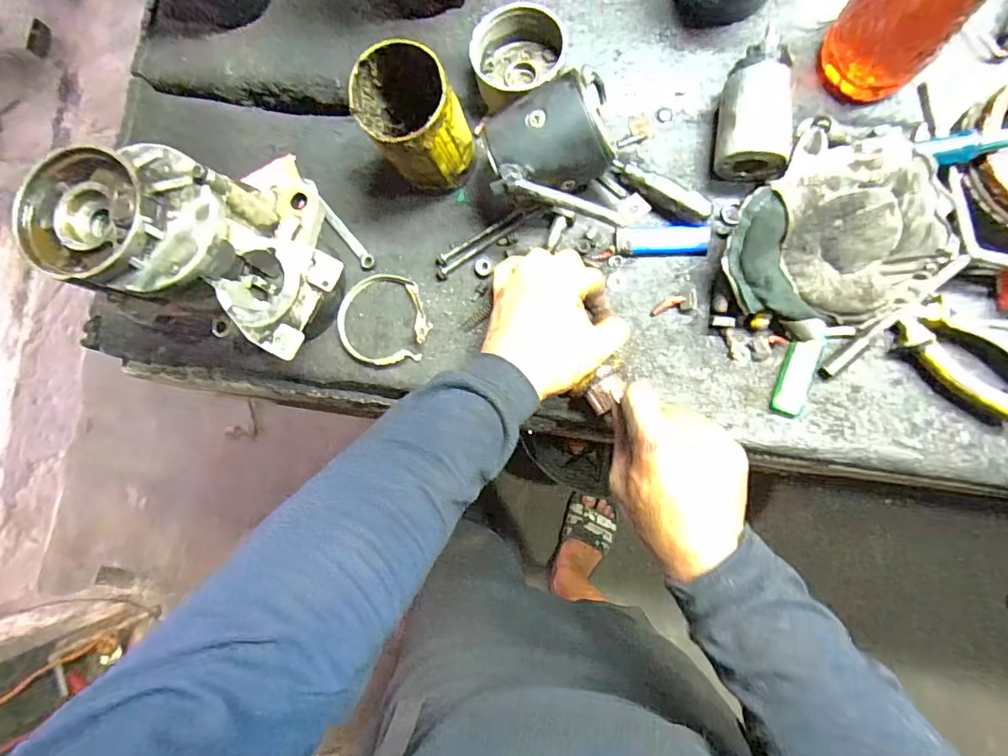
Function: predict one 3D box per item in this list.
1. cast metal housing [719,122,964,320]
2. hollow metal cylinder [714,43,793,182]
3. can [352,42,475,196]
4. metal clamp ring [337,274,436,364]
[{"bbox_3d":[0.253,-0.110,0.384,0.144,0.083,0.143,-1,84,7],"label":"cast metal housing"},{"bbox_3d":[0.209,-0.217,0.421,0.058,0.047,0.095,11,85,8],"label":"hollow metal cylinder"},{"bbox_3d":[-0.072,-0.213,0.431,0.081,0.115,0.084,-35,81,2],"label":"can"},{"bbox_3d":[-0.115,-0.057,0.469,0.088,0.023,0.088,-1,84,7],"label":"metal clamp ring"}]

